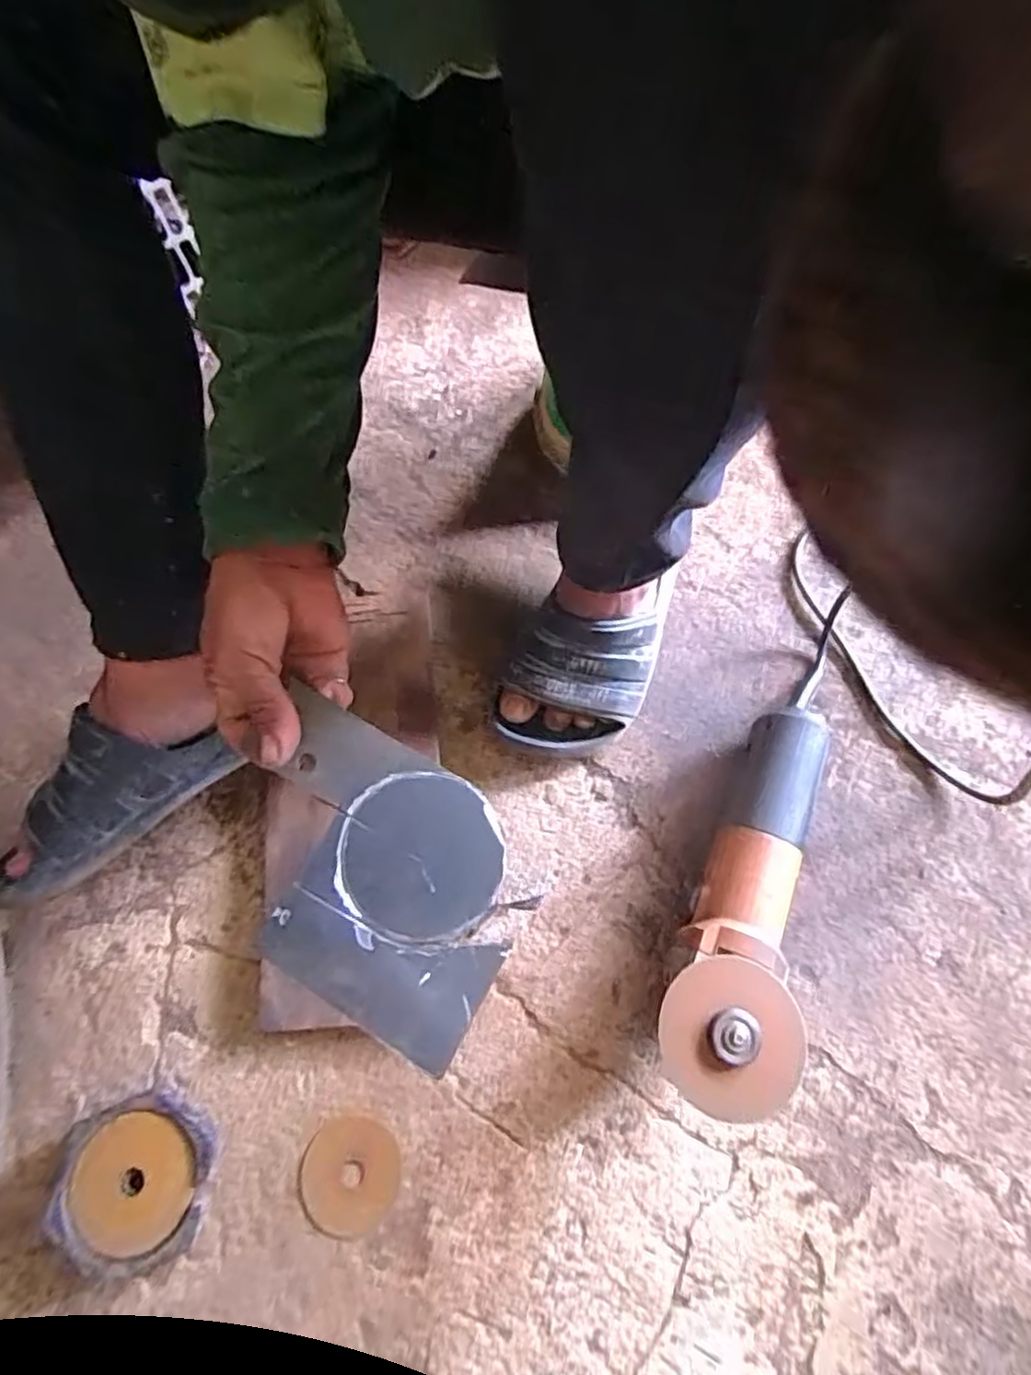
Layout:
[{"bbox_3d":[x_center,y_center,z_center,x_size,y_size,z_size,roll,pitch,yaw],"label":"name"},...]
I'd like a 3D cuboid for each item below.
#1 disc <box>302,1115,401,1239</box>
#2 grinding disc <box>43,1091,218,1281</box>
[{"bbox_3d":[-0.111,0.329,0.459,0.063,0.004,0.065,0,68,1],"label":"disc"},{"bbox_3d":[-0.247,0.322,0.448,0.094,0.027,0.095,0,68,1],"label":"grinding disc"}]

